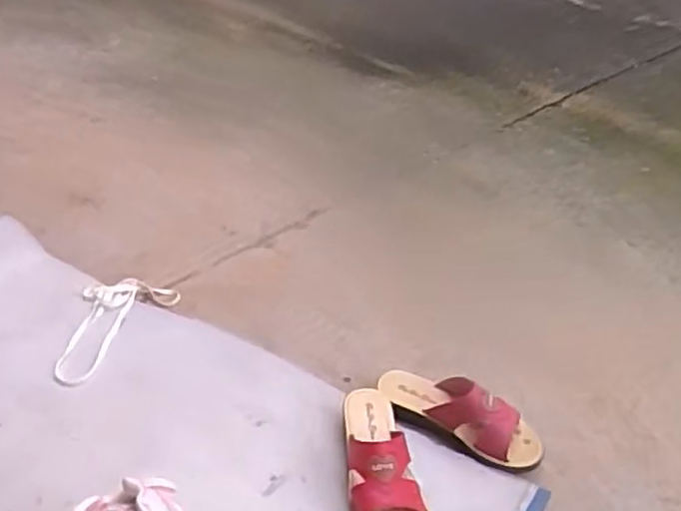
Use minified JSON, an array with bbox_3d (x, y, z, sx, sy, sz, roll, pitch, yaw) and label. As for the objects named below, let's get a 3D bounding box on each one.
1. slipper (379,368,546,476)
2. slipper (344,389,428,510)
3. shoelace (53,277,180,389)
[{"bbox_3d":[0.158,0.206,0.939,0.227,0.072,0.083,22,43,26],"label":"slipper"},{"bbox_3d":[0.044,0.250,0.863,0.085,0.080,0.229,-8,39,-9],"label":"slipper"},{"bbox_3d":[-0.380,0.102,1.107,0.138,0.016,0.232,21,40,23],"label":"shoelace"}]

